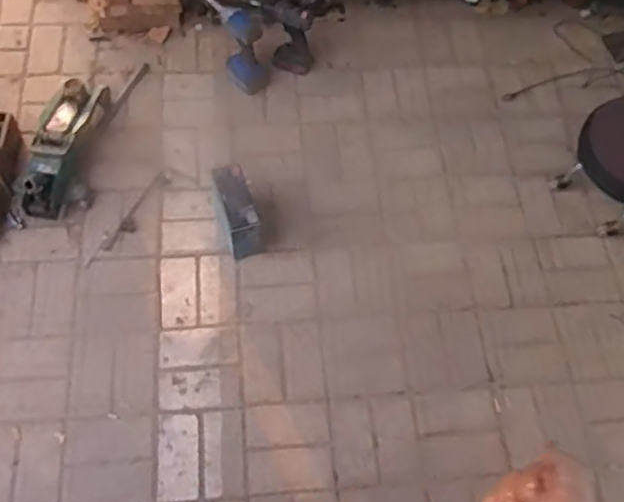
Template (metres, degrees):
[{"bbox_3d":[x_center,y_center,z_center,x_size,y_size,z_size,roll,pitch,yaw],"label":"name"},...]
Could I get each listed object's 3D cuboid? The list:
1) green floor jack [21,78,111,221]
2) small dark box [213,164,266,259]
[{"bbox_3d":[-0.650,-0.278,1.639,0.133,0.126,0.412,7,65,0],"label":"green floor jack"},{"bbox_3d":[-0.177,-0.087,1.564,0.087,0.191,0.183,-15,67,-9],"label":"small dark box"}]

